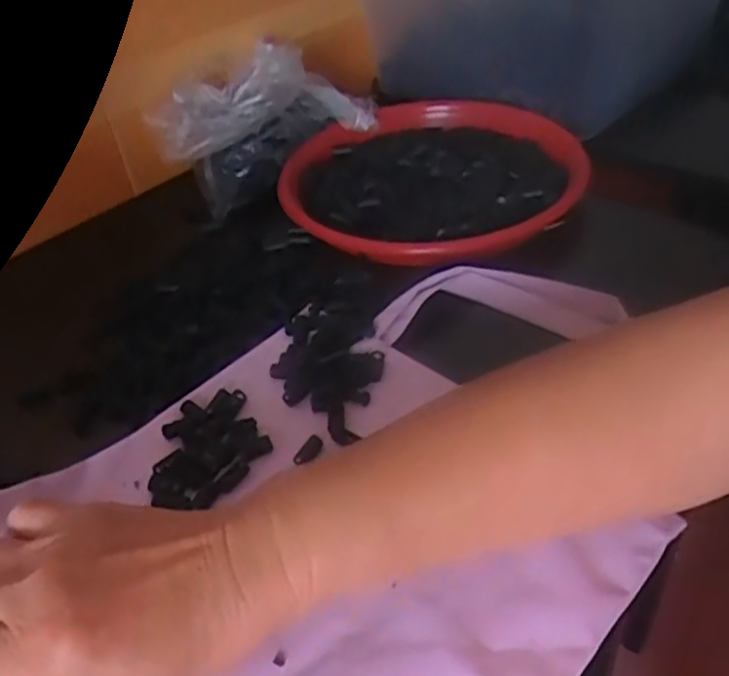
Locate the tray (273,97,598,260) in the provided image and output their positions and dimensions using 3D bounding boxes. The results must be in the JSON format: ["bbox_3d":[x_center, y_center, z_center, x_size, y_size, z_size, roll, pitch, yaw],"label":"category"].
[{"bbox_3d":[0.043,-0.128,0.567,0.224,0.034,0.200,26,51,31],"label":"tray"}]

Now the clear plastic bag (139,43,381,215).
[{"bbox_3d":[-0.085,-0.186,0.609,0.173,0.088,0.082,-32,47,-26],"label":"clear plastic bag"}]

